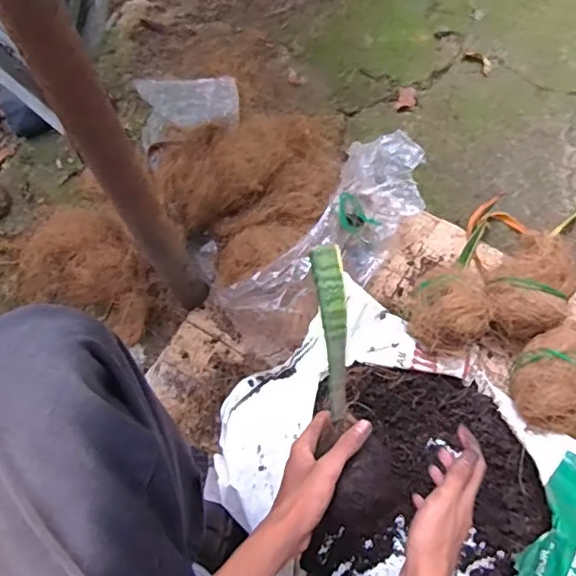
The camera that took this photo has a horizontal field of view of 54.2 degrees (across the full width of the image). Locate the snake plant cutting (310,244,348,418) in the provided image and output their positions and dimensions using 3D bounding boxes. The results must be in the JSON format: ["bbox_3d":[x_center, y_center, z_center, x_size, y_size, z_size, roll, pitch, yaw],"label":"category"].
[{"bbox_3d":[0.046,0.043,0.568,0.030,0.007,0.171,-4,83,1],"label":"snake plant cutting"}]

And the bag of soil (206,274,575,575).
[{"bbox_3d":[0.139,0.219,0.681,0.439,0.118,0.341,39,72,20],"label":"bag of soil"}]

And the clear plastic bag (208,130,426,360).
[{"bbox_3d":[0.064,-0.086,0.854,0.161,0.075,0.418,38,71,20],"label":"clear plastic bag"}]

